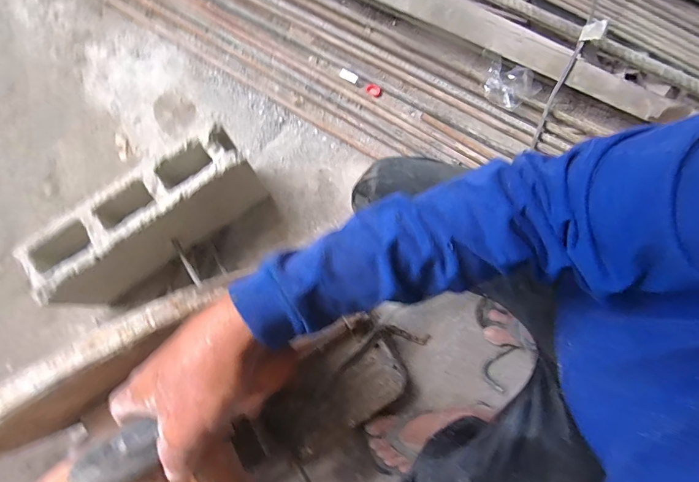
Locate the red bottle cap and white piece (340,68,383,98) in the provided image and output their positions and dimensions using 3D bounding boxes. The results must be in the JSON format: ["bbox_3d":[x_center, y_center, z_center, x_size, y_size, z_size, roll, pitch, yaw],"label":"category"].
[{"bbox_3d":[0.025,-0.358,0.852,0.104,0.014,0.028,27,79,7],"label":"red bottle cap and white piece"}]

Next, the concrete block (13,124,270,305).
[{"bbox_3d":[-0.354,-0.031,0.695,0.394,0.201,0.098,-34,79,-6],"label":"concrete block"}]

